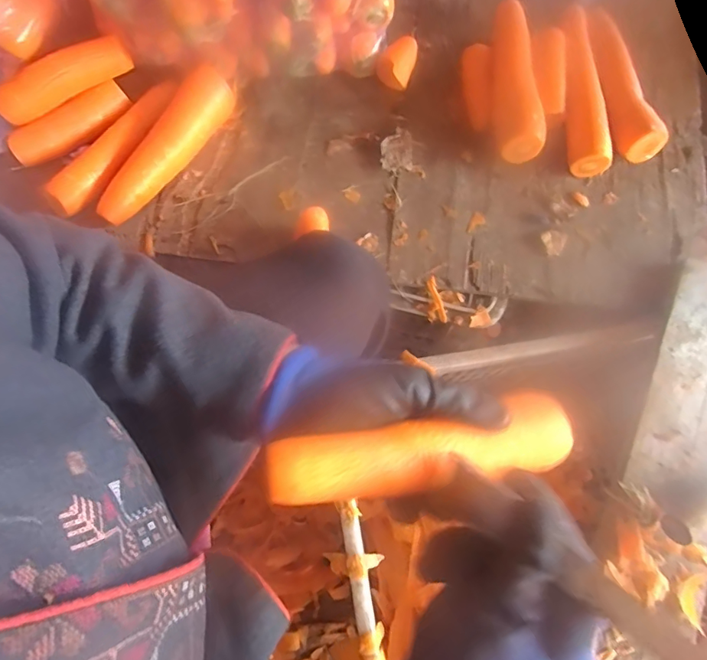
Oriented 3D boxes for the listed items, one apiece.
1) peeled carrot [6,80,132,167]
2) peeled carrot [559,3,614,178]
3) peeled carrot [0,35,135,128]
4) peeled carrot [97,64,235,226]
[{"bbox_3d":[-0.343,-0.248,0.550,0.145,0.034,0.035,-29,76,-8],"label":"peeled carrot"},{"bbox_3d":[0.274,-0.290,0.544,0.051,0.037,0.203,-6,89,-1],"label":"peeled carrot"},{"bbox_3d":[-0.341,-0.295,0.529,0.160,0.040,0.034,-28,76,-7],"label":"peeled carrot"},{"bbox_3d":[-0.228,-0.220,0.543,0.058,0.043,0.217,38,78,10],"label":"peeled carrot"}]

